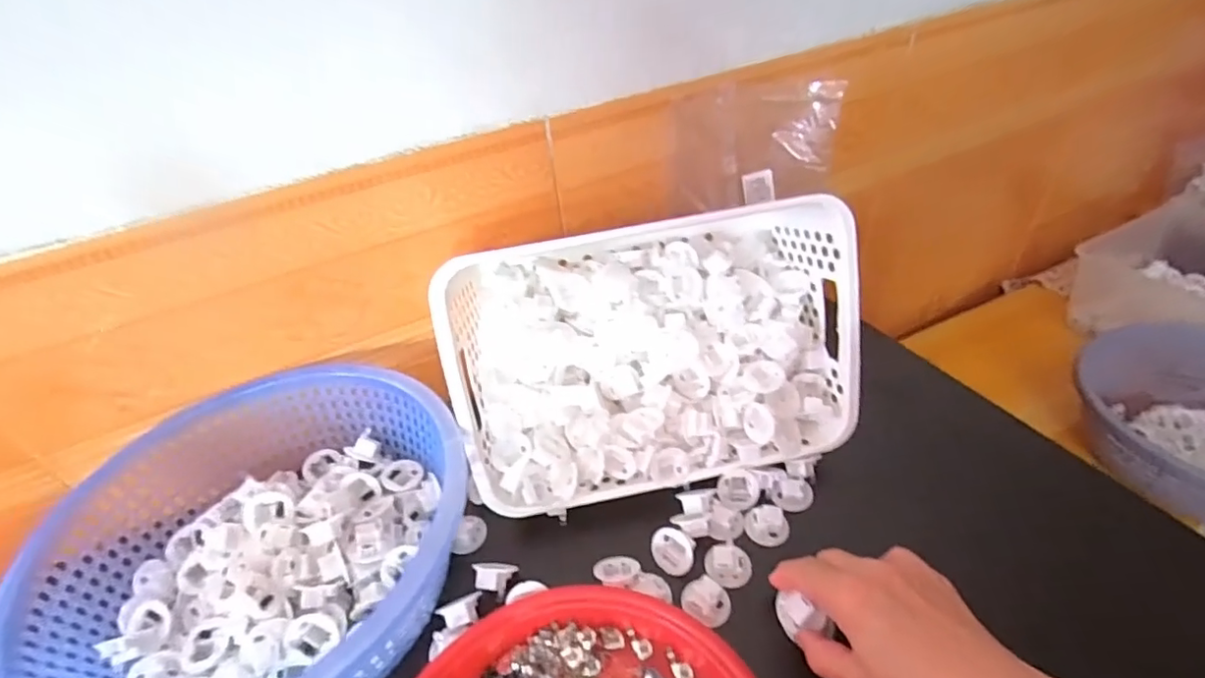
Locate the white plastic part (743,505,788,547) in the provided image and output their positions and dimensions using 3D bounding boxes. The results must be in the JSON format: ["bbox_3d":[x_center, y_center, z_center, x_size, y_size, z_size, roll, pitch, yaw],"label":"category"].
[{"bbox_3d":[0.129,0.146,0.438,0.033,0.018,0.027,12,43,20],"label":"white plastic part"}]

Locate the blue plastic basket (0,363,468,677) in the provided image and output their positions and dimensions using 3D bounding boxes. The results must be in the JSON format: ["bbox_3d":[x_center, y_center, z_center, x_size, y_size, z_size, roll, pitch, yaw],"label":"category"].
[{"bbox_3d":[-0.234,0.140,0.399,0.270,0.092,0.275,-29,45,-25],"label":"blue plastic basket"}]

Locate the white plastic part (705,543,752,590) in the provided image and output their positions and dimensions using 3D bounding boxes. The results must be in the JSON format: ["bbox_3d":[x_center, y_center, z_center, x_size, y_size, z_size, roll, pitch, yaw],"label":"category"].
[{"bbox_3d":[0.095,0.168,0.415,0.031,0.021,0.025,-9,40,-3],"label":"white plastic part"}]

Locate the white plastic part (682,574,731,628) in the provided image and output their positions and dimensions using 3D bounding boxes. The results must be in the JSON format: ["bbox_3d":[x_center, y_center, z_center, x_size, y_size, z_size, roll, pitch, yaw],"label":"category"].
[{"bbox_3d":[0.073,0.184,0.392,0.033,0.014,0.028,16,45,24],"label":"white plastic part"}]

